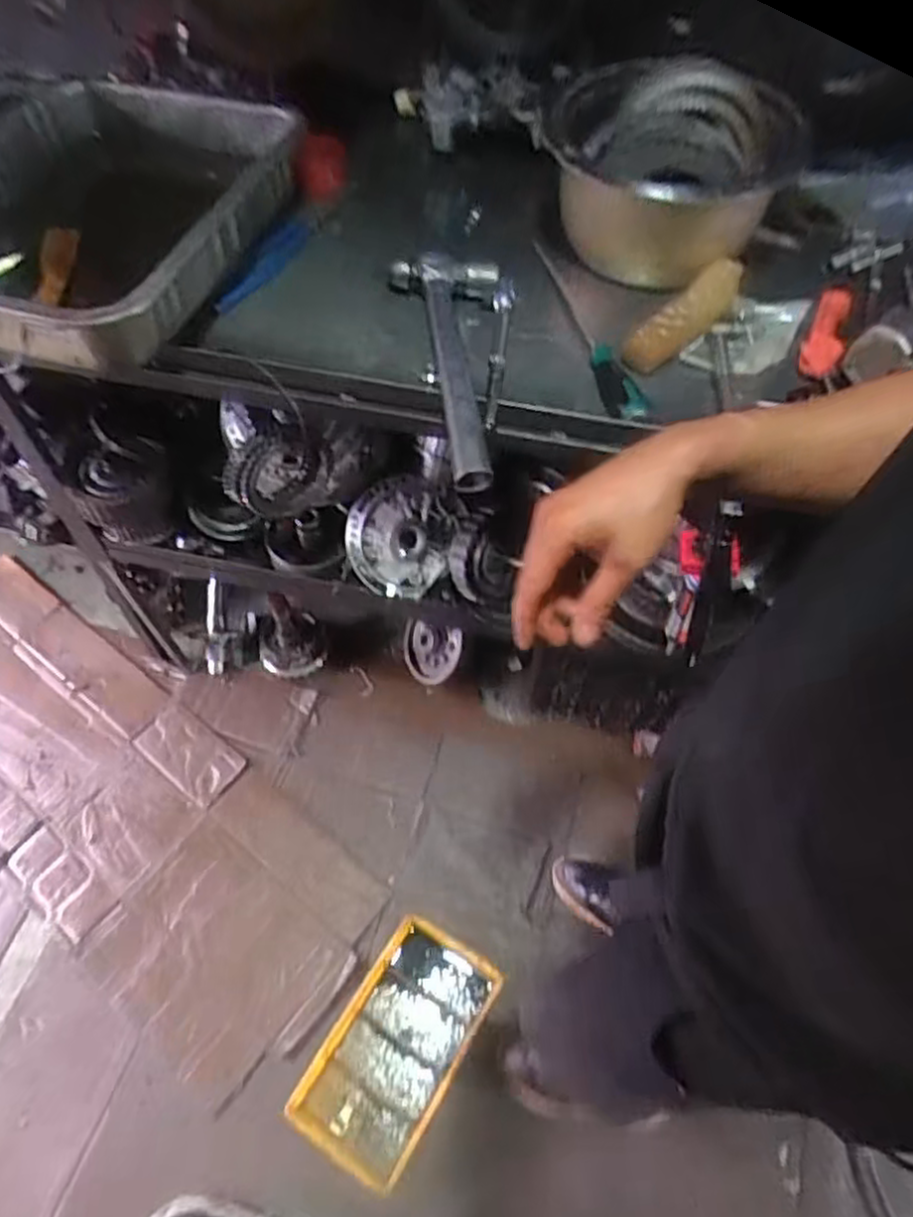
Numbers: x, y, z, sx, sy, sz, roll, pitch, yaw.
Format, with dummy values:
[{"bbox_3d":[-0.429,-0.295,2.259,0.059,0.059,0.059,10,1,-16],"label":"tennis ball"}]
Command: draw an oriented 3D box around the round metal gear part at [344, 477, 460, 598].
[{"bbox_3d":[-0.088,-0.110,1.149,0.166,0.044,0.179,11,102,-4],"label":"round metal gear part"}]

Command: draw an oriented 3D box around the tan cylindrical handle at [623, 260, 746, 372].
[{"bbox_3d":[0.281,-0.358,0.895,0.057,0.041,0.198,39,66,19],"label":"tan cylindrical handle"}]

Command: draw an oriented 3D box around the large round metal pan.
[{"bbox_3d":[0.268,-0.560,0.964,0.302,0.146,0.295,1,61,-2],"label":"large round metal pan"}]

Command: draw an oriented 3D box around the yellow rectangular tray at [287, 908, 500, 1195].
[{"bbox_3d":[-0.095,0.732,1.250,0.204,0.055,0.363,31,64,14],"label":"yellow rectangular tray"}]

